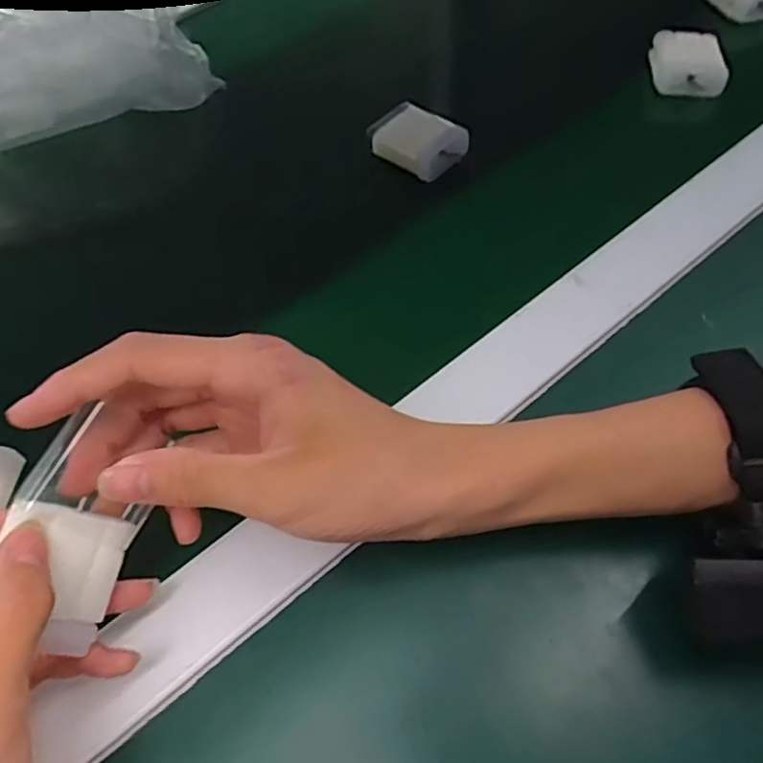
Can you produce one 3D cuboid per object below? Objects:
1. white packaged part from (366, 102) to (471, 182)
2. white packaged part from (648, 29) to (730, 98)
[{"bbox_3d":[0.021,-0.150,0.400,0.056,0.021,0.039,36,66,23],"label":"white packaged part"},{"bbox_3d":[0.199,-0.209,0.418,0.040,0.018,0.062,4,58,6],"label":"white packaged part"}]

